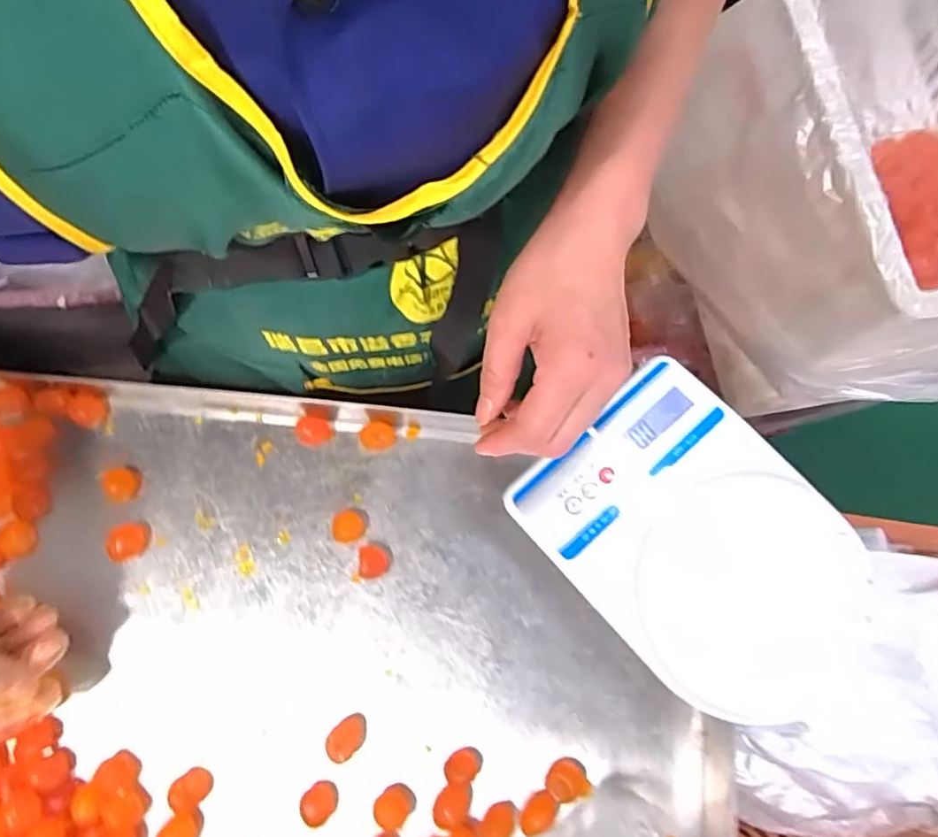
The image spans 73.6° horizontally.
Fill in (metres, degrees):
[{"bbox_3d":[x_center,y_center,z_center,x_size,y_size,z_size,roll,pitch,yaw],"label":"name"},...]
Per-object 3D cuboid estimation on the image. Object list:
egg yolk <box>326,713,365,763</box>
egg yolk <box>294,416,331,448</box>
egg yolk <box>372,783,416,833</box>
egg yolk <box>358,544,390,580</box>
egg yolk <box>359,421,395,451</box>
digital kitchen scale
[{"bbox_3d":[-0.084,0.220,0.434,0.021,0.016,0.030,41,80,10],"label":"egg yolk"},{"bbox_3d":[-0.119,0.010,0.479,0.024,0.013,0.022,0,76,1],"label":"egg yolk"},{"bbox_3d":[-0.051,0.261,0.420,0.022,0.013,0.026,43,81,11],"label":"egg yolk"},{"bbox_3d":[-0.069,0.105,0.457,0.021,0.016,0.024,3,76,2],"label":"egg yolk"},{"bbox_3d":[-0.070,0.014,0.478,0.026,0.018,0.019,-35,78,-7],"label":"egg yolk"},{"bbox_3d":[0.143,0.076,0.388,0.145,0.035,0.204,-38,78,-10],"label":"digital kitchen scale"}]

